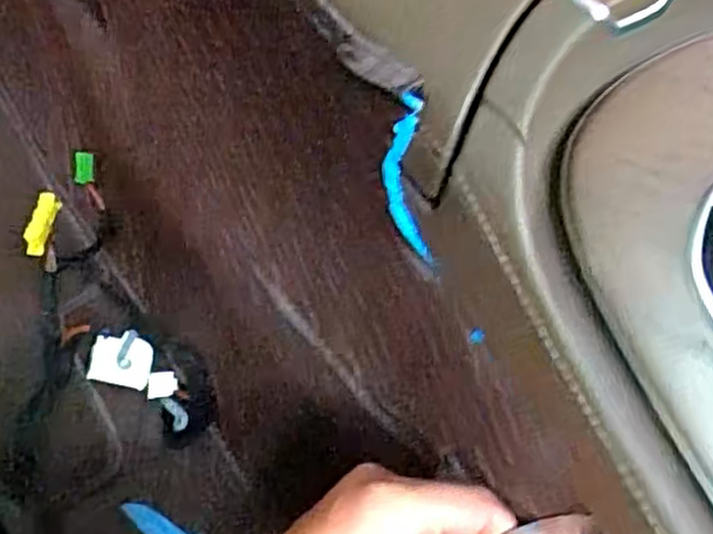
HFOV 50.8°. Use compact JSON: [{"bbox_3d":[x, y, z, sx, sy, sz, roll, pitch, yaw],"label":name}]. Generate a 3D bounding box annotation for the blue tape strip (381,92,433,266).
[{"bbox_3d":[0.022,-0.033,0.292,0.008,0.072,0.030,-26,61,-21],"label":"blue tape strip"}]

